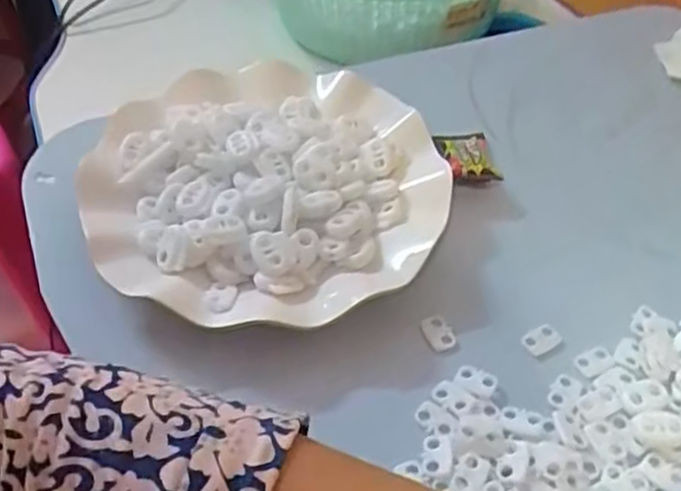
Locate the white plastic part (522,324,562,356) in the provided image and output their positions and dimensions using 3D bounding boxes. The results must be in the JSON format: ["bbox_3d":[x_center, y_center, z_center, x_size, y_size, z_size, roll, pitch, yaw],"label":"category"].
[{"bbox_3d":[0.095,0.044,0.337,0.018,0.004,0.012,-20,47,-23],"label":"white plastic part"}]

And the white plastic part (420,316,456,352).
[{"bbox_3d":[0.046,0.041,0.337,0.013,0.004,0.017,-17,46,-21],"label":"white plastic part"}]

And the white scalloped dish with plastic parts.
[{"bbox_3d":[-0.040,-0.030,0.381,0.179,0.040,0.179,2,42,-1],"label":"white scalloped dish with plastic parts"}]

